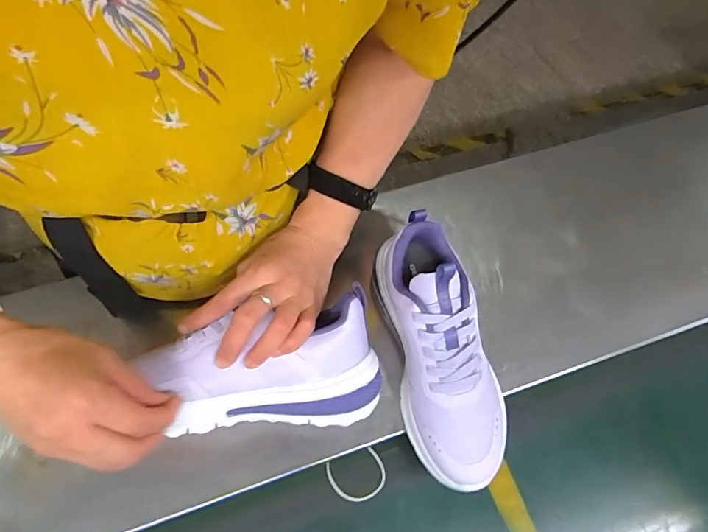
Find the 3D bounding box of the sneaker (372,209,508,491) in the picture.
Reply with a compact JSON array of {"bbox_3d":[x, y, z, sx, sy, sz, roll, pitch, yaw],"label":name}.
[{"bbox_3d":[0.079,0.073,0.411,0.086,0.099,0.227,-13,65,-9],"label":"sneaker"}]

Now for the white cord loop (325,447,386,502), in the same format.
[{"bbox_3d":[0.003,0.205,0.444,0.054,0.004,0.043,-16,68,-10],"label":"white cord loop"}]

